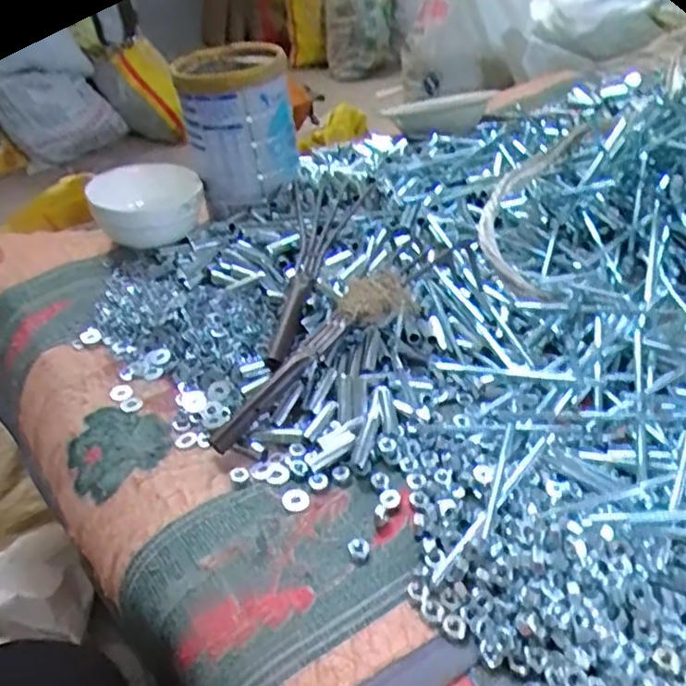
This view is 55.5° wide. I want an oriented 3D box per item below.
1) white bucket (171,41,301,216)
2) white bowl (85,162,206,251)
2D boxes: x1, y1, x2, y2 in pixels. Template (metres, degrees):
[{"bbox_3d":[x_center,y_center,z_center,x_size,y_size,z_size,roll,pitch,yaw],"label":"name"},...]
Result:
[{"bbox_3d":[-0.126,-0.260,0.785,0.124,0.157,0.153,-10,39,-9],"label":"white bucket"},{"bbox_3d":[-0.225,-0.161,0.765,0.125,0.062,0.149,-19,41,-19],"label":"white bowl"}]

